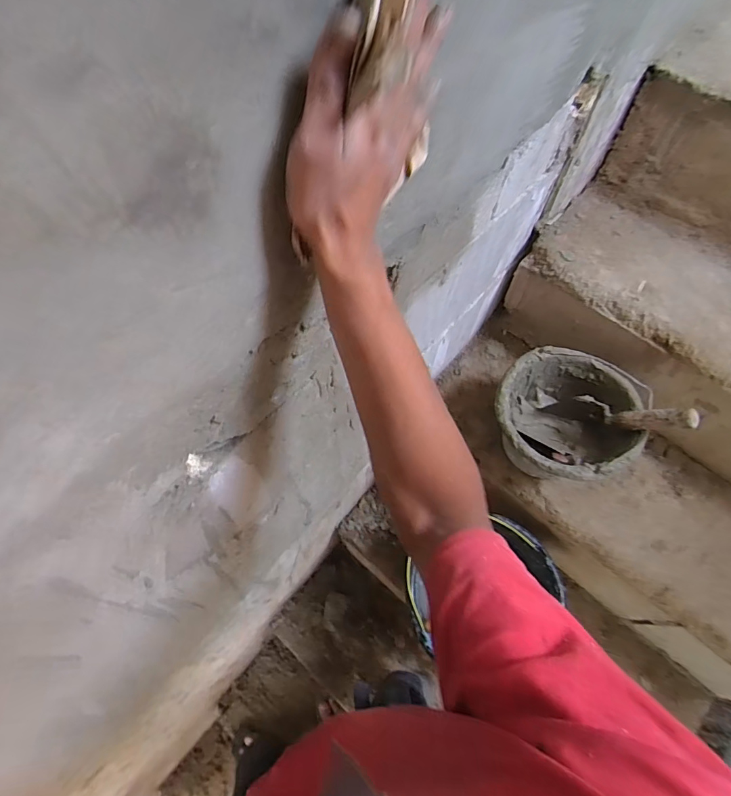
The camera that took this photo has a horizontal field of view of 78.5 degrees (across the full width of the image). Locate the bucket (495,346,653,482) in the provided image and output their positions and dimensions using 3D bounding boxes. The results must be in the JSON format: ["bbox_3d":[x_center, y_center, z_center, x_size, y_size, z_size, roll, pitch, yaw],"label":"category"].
[{"bbox_3d":[0.356,0.054,0.841,0.240,0.175,0.240,1,60,-2],"label":"bucket"}]

